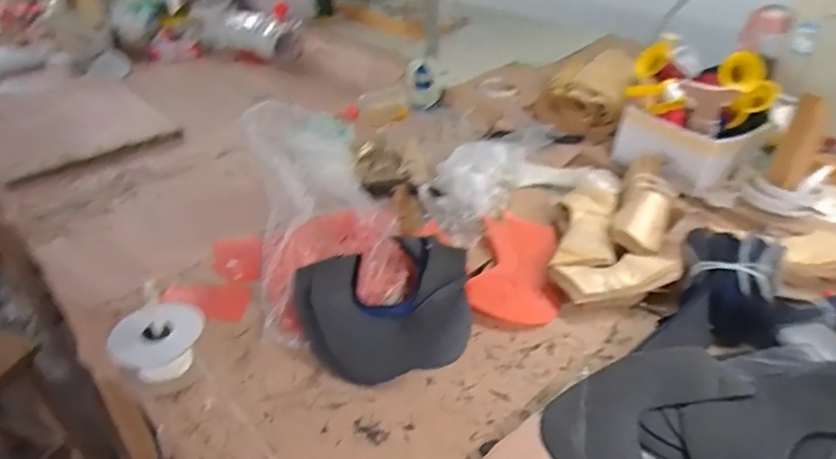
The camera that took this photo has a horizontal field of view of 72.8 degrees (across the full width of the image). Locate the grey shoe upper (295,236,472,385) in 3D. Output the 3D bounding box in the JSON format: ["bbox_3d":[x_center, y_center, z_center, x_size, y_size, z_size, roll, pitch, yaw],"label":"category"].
[{"bbox_3d":[-0.032,0.083,0.679,0.216,0.052,0.195,-10,37,-15],"label":"grey shoe upper"}]

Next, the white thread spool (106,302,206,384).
[{"bbox_3d":[-0.274,0.124,0.607,0.092,0.058,0.076,-19,40,-26],"label":"white thread spool"}]

